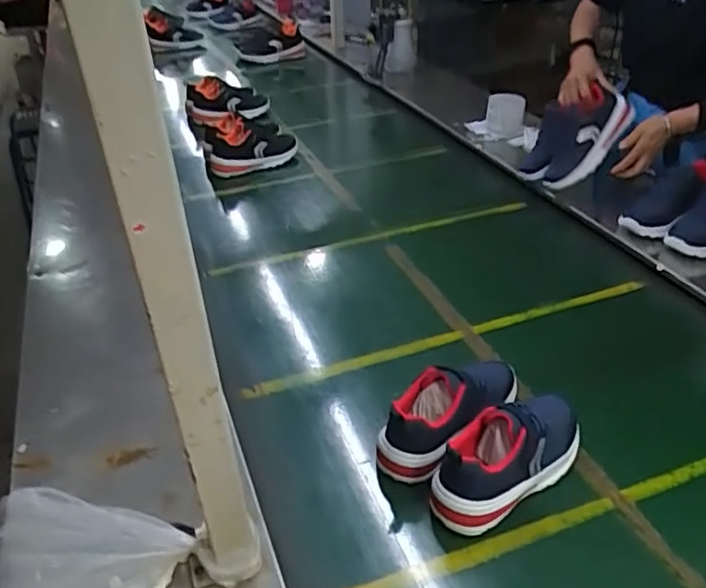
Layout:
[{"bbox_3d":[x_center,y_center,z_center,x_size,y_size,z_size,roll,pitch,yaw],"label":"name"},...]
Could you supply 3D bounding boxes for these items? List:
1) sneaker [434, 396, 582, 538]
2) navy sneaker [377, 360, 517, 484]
[{"bbox_3d":[0.186,0.185,0.731,0.209,0.108,0.073,-23,41,-30],"label":"sneaker"},{"bbox_3d":[0.128,0.142,0.798,0.076,0.112,0.228,28,43,34],"label":"navy sneaker"}]

